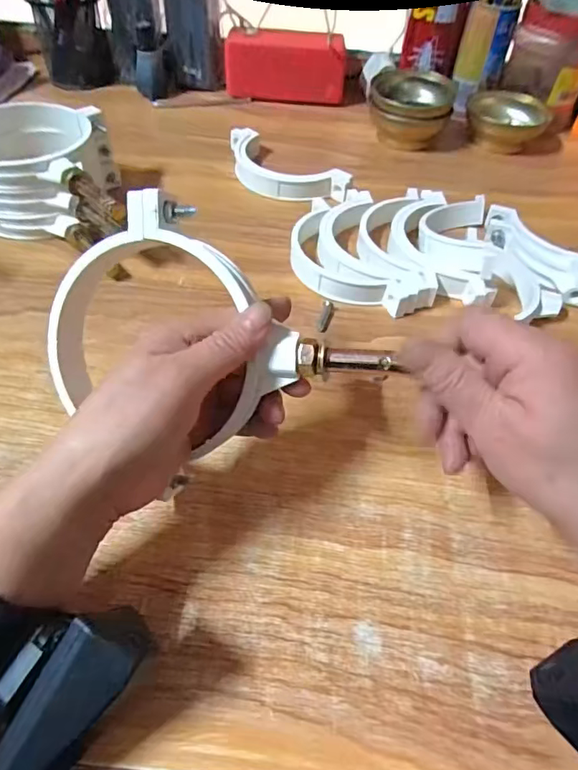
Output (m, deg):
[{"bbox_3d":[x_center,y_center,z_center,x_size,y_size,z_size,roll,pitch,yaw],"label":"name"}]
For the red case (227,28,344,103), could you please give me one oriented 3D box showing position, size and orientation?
[{"bbox_3d":[-0.003,-0.408,0.649,0.150,0.071,0.046,5,50,1],"label":"red case"}]

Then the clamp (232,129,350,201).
[{"bbox_3d":[-0.010,-0.219,0.524,0.149,0.024,0.062,35,56,24],"label":"clamp"}]

